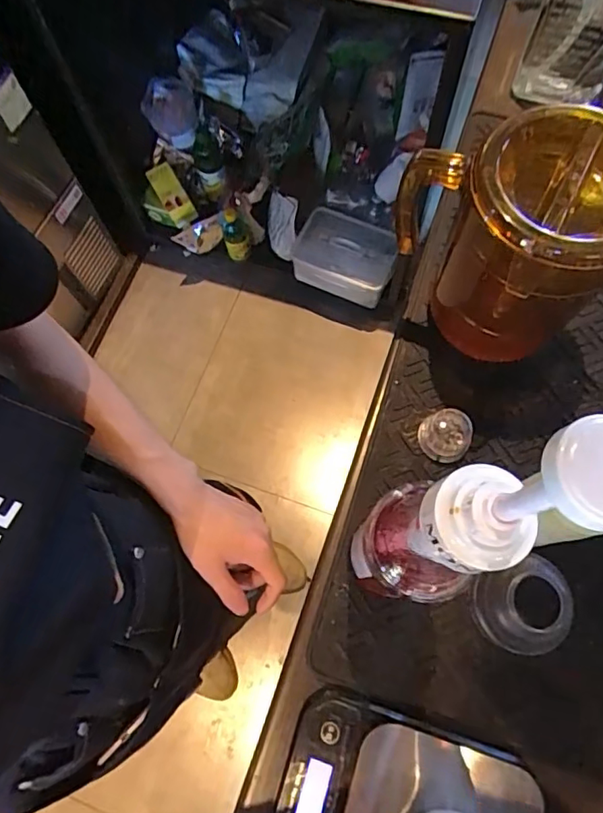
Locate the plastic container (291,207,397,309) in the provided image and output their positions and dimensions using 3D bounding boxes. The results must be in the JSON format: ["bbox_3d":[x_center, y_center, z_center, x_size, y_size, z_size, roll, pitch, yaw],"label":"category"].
[{"bbox_3d":[0.118,-0.400,1.463,0.265,0.122,0.179,21,73,9],"label":"plastic container"}]

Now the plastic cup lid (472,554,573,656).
[{"bbox_3d":[0.197,0.181,0.485,0.078,0.055,0.074,-1,71,2],"label":"plastic cup lid"}]

